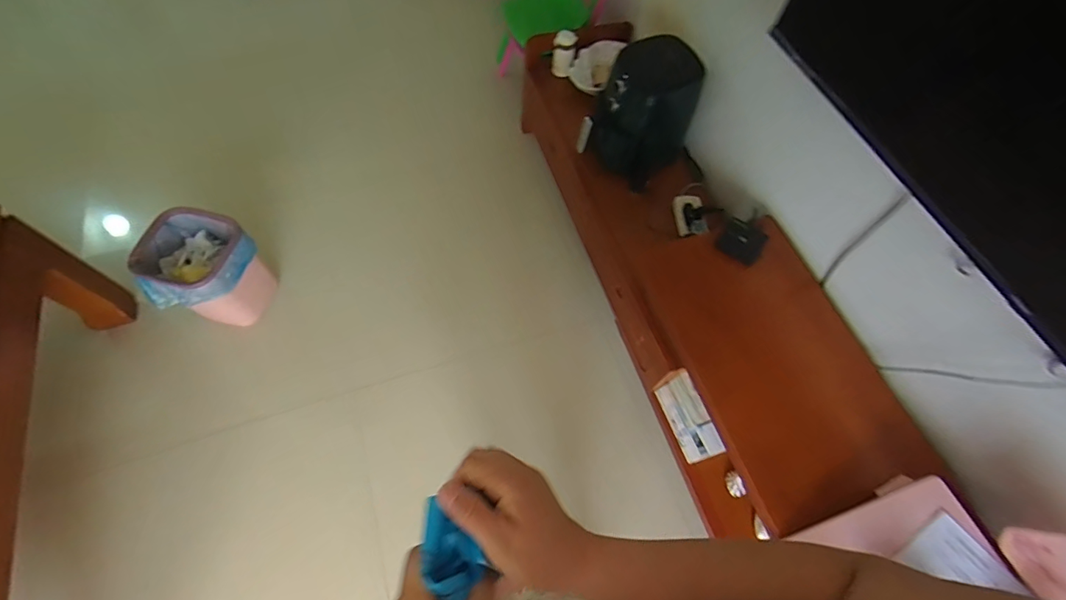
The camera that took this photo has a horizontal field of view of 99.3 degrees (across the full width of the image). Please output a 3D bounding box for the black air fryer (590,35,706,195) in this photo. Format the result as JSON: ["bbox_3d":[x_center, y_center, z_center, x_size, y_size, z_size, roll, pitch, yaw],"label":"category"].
[{"bbox_3d":[0.310,-0.525,1.286,0.267,0.307,0.204,25,63,10],"label":"black air fryer"}]

